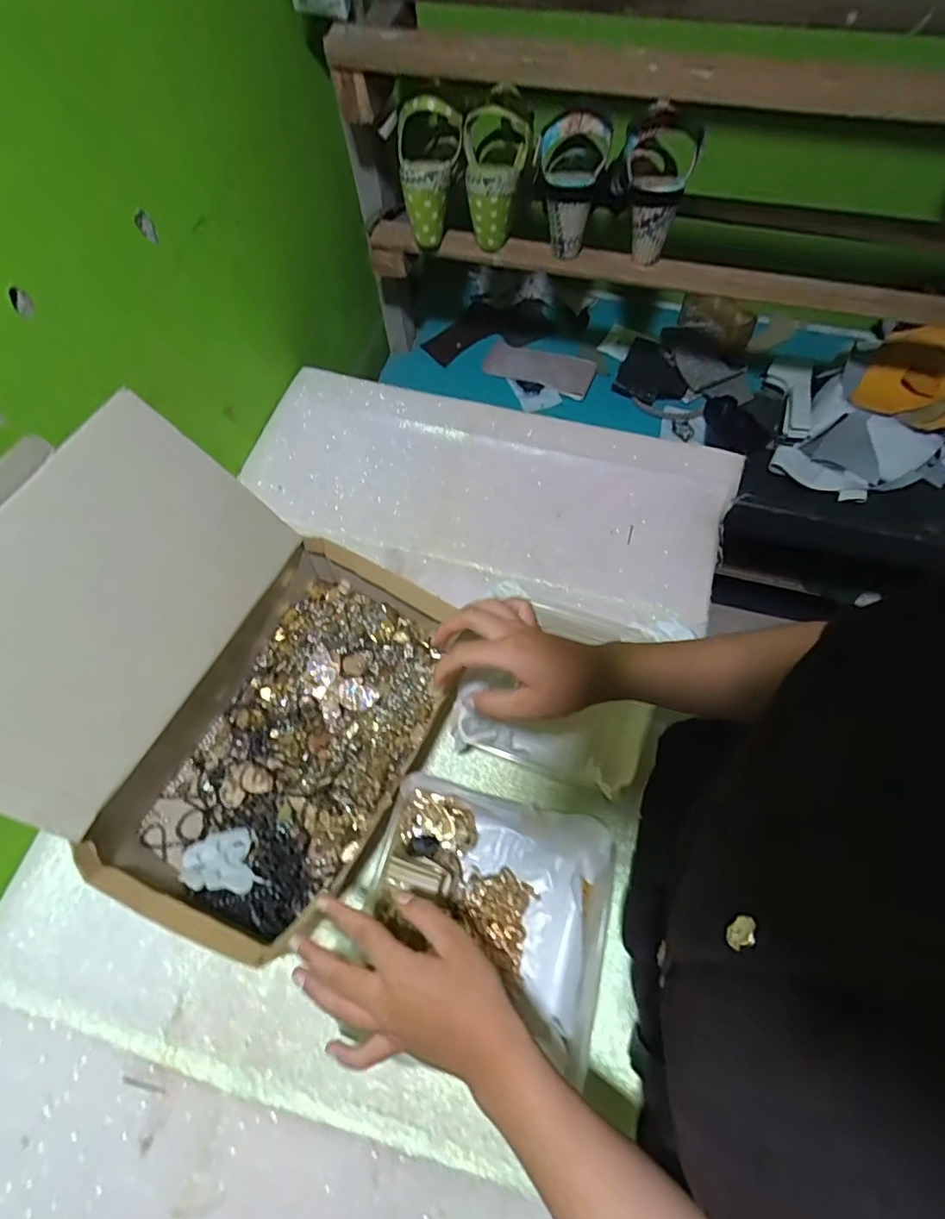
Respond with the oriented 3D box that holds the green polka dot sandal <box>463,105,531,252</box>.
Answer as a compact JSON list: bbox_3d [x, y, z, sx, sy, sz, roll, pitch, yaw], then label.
[{"bbox_3d":[0.030,-0.517,0.670,0.076,0.131,0.075,-3,64,0],"label":"green polka dot sandal"}]

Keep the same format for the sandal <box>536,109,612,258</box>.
[{"bbox_3d":[0.117,-0.507,0.657,0.085,0.134,0.093,6,65,5],"label":"sandal"}]

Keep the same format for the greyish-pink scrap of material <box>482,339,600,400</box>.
[{"bbox_3d":[0.116,-0.425,0.966,0.187,0.008,0.090,16,66,10],"label":"greyish-pink scrap of material"}]

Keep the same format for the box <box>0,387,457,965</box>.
[{"bbox_3d":[-0.220,0.057,0.464,0.313,0.248,0.320,25,68,11],"label":"box"}]

